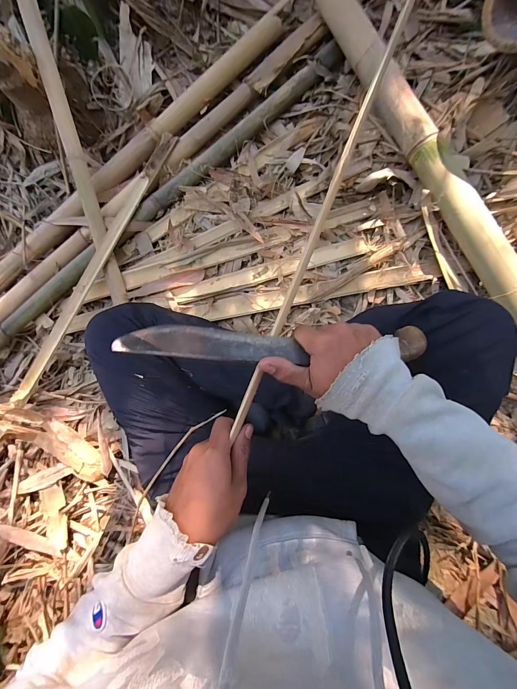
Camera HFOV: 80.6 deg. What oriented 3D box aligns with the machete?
[{"bbox_3d":[0.041,-0.001,0.322,0.345,0.018,0.038,0,83,-20],"label":"machete"}]

